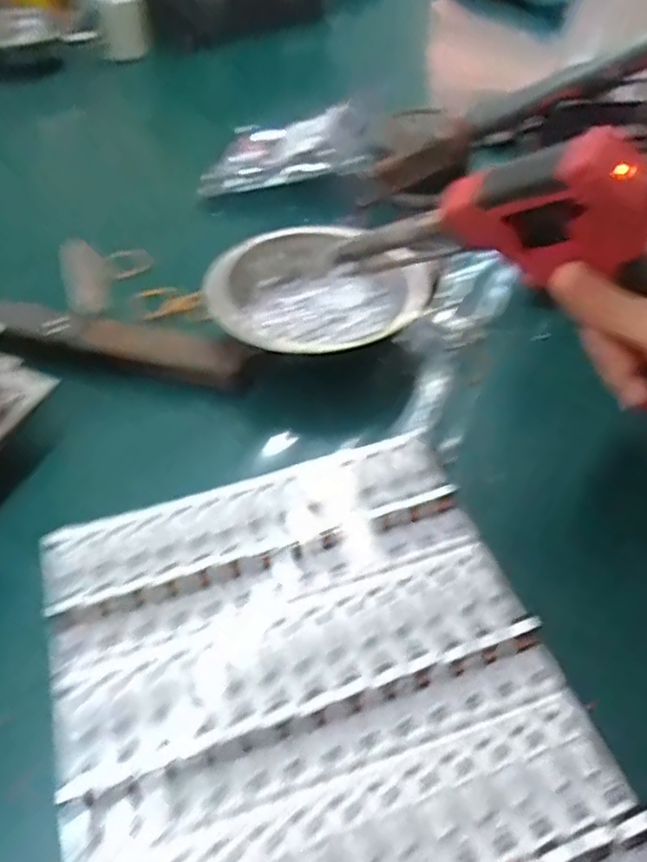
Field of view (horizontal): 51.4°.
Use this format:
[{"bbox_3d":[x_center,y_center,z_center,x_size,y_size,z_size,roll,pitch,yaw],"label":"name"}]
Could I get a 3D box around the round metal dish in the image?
[{"bbox_3d":[-0.003,-0.079,0.421,0.133,0.038,0.126,-1,48,1],"label":"round metal dish"}]

